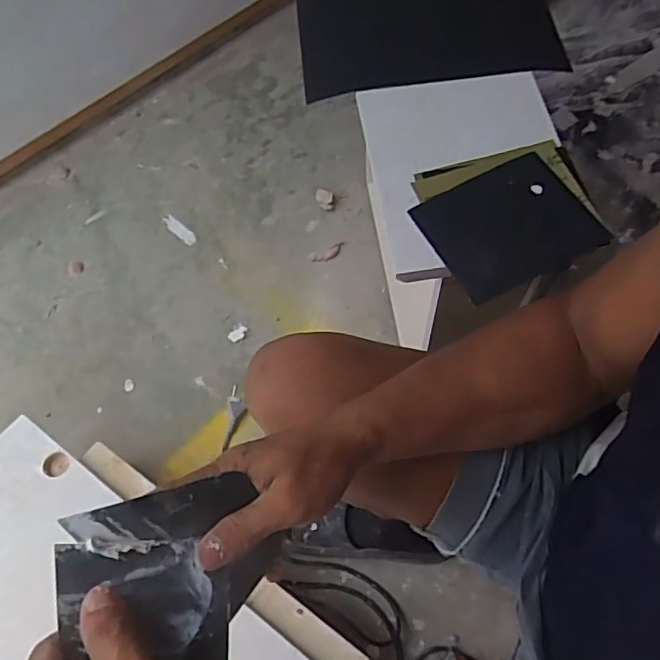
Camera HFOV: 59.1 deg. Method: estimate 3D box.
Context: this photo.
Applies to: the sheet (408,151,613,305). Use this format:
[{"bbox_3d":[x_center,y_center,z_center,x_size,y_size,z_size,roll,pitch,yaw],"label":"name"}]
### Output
[{"bbox_3d":[0.157,-0.095,0.525,0.136,0.011,0.111,-27,71,-6],"label":"sheet"}]

